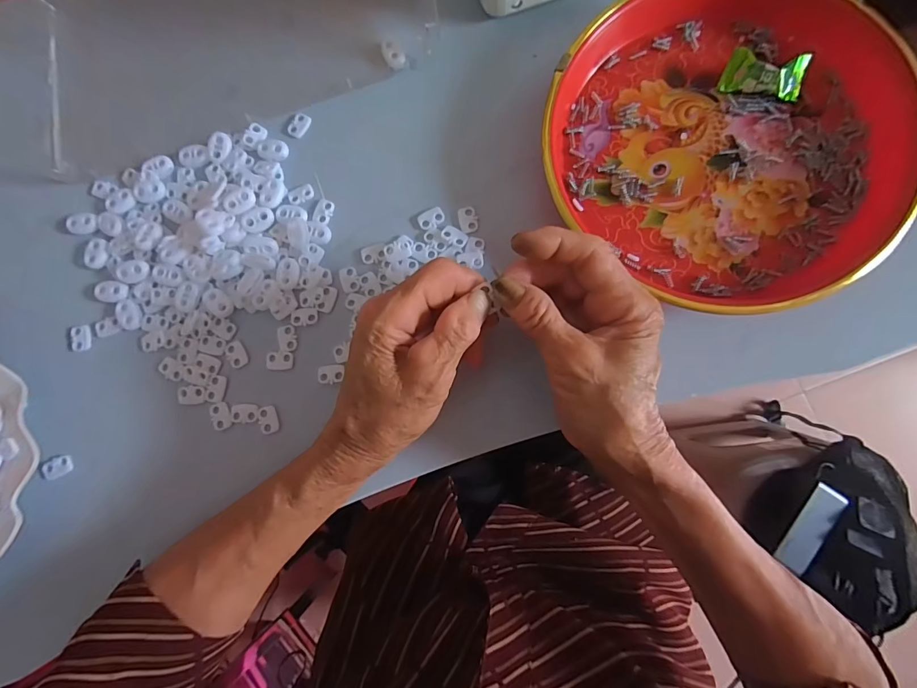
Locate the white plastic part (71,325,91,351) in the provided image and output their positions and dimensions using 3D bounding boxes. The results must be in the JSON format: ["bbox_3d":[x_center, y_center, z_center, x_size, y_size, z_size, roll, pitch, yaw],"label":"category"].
[{"bbox_3d":[-0.265,-0.004,0.293,0.014,0.004,0.018,-6,84,3],"label":"white plastic part"}]

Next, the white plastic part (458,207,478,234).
[{"bbox_3d":[0.007,-0.086,0.289,0.013,0.004,0.018,-8,84,3],"label":"white plastic part"}]

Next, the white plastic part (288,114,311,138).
[{"bbox_3d":[-0.117,-0.160,0.306,0.013,0.004,0.018,32,87,6],"label":"white plastic part"}]

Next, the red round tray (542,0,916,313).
[{"bbox_3d":[0.172,-0.134,0.266,0.211,0.032,0.200,0,84,3],"label":"red round tray"}]

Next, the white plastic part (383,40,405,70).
[{"bbox_3d":[-0.048,-0.211,0.305,0.012,0.004,0.023,-32,83,0],"label":"white plastic part"}]

